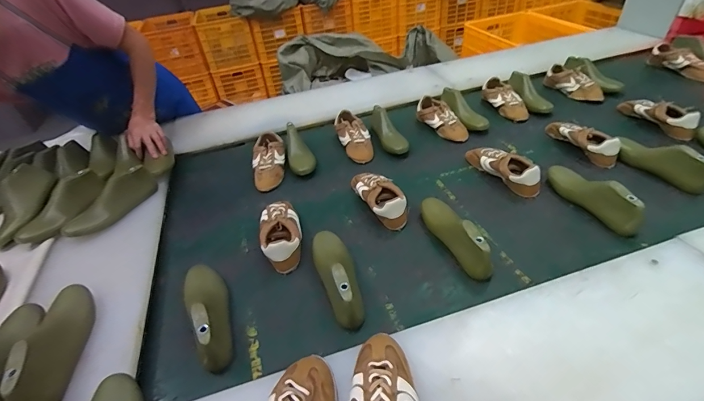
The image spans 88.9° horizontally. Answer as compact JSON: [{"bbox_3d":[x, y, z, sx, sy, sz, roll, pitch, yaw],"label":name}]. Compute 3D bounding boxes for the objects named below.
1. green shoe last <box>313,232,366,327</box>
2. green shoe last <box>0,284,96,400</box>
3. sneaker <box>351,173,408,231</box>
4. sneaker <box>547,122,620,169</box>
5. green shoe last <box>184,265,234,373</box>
[{"bbox_3d":[-0.033,0.134,0.721,0.068,0.084,0.237,-18,41,-12],"label":"green shoe last"},{"bbox_3d":[-0.496,0.224,0.591,0.066,0.082,0.237,-15,40,-9],"label":"green shoe last"},{"bbox_3d":[0.063,-0.019,0.903,0.085,0.067,0.216,-21,41,-15],"label":"sneaker"},{"bbox_3d":[0.643,-0.179,1.023,0.073,0.065,0.235,-20,41,-15],"label":"sneaker"},{"bbox_3d":[-0.272,0.200,0.676,0.067,0.085,0.233,-20,41,-15],"label":"green shoe last"}]

